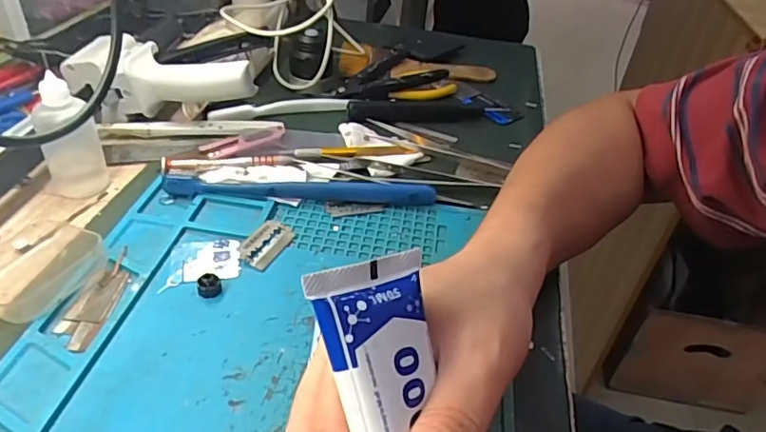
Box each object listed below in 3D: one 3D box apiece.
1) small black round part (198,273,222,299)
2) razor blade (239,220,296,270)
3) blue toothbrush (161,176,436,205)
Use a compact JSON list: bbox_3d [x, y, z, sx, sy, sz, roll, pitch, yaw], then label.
[{"bbox_3d":[-0.098,0.039,0.311,0.013,0.011,0.010,-8,41,-19],"label":"small black round part"},{"bbox_3d":[-0.074,0.016,0.347,0.025,0.005,0.041,17,39,12],"label":"razor blade"},{"bbox_3d":[-0.056,-0.018,0.382,0.184,0.015,0.010,2,38,-7],"label":"blue toothbrush"}]

